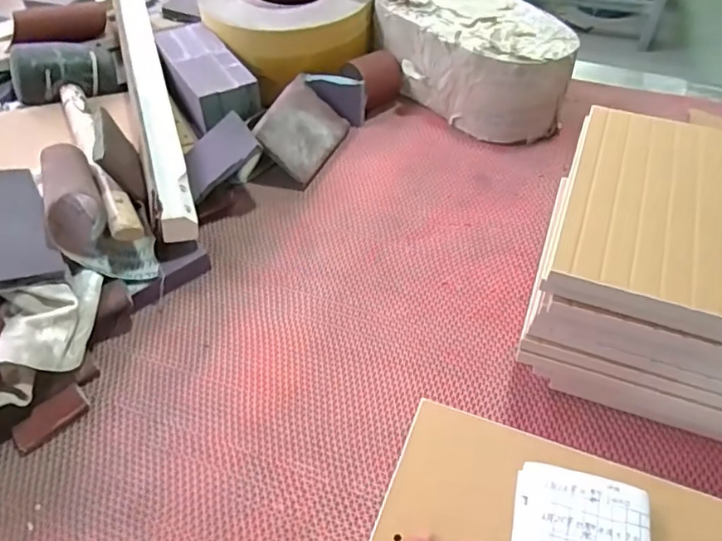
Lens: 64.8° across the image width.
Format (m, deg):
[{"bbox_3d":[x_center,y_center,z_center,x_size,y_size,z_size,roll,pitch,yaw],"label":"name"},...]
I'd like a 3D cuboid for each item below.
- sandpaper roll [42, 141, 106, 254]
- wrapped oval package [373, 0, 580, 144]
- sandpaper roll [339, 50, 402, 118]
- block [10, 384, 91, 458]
[{"bbox_3d":[-0.284,-0.069,0.570,0.045,0.074,0.101,-12,51,-11],"label":"sandpaper roll"},{"bbox_3d":[0.147,-0.297,0.790,0.162,0.126,0.290,-30,56,-23],"label":"wrapped oval package"},{"bbox_3d":[0.014,-0.272,0.801,0.070,0.064,0.064,-32,57,-24],"label":"sandpaper roll"},{"bbox_3d":[-0.275,0.133,0.506,0.029,0.012,0.065,33,57,24],"label":"block"}]

